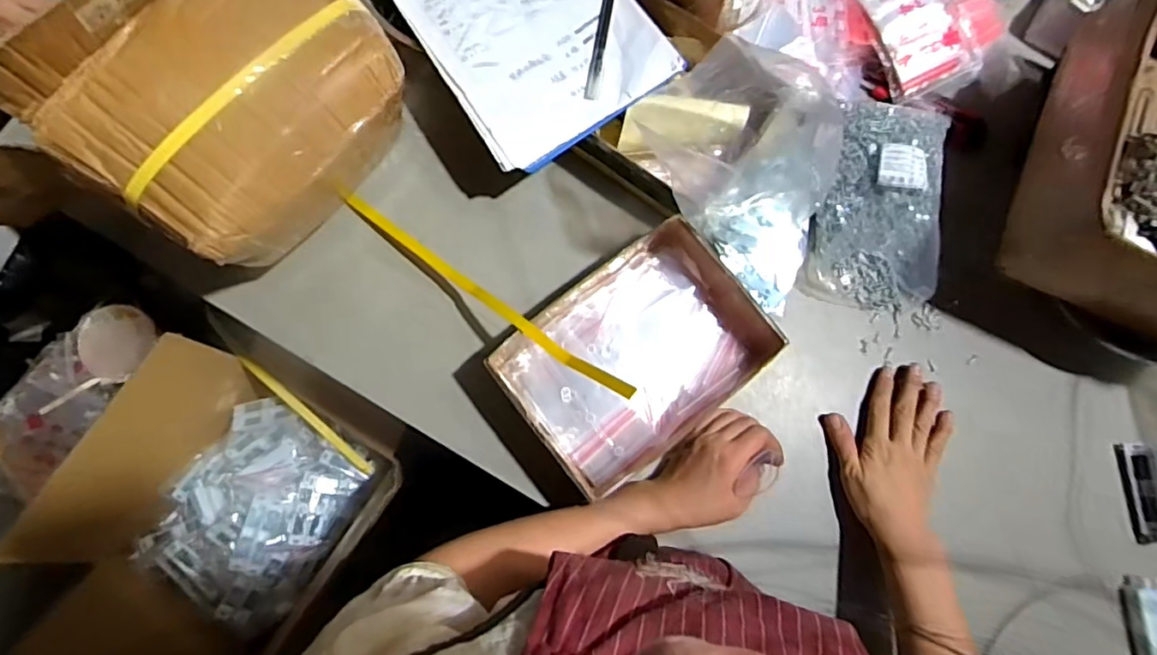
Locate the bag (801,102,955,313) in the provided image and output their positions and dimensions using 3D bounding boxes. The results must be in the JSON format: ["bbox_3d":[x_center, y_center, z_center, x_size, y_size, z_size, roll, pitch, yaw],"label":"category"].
[{"bbox_3d":[0.334,-0.140,0.639,0.135,0.074,0.219,11,80,1],"label":"bag"}]

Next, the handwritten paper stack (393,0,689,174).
[{"bbox_3d":[-0.064,-0.341,0.616,0.220,0.017,0.316,-33,82,-7],"label":"handwritten paper stack"}]

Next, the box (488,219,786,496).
[{"bbox_3d":[0.055,0.027,0.605,0.255,0.078,0.191,-40,83,-8],"label":"box"}]

